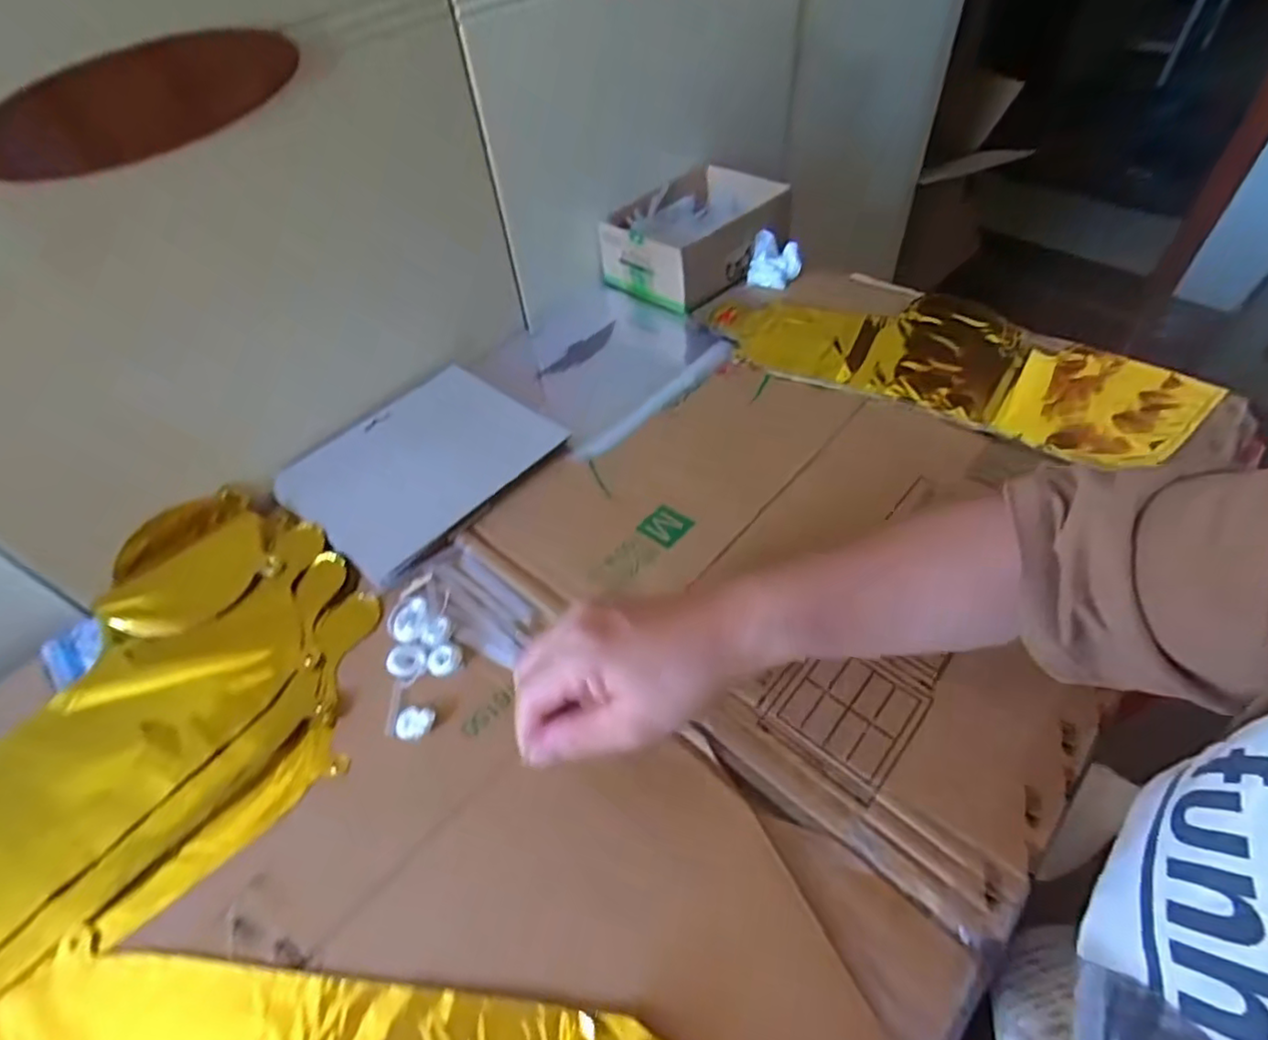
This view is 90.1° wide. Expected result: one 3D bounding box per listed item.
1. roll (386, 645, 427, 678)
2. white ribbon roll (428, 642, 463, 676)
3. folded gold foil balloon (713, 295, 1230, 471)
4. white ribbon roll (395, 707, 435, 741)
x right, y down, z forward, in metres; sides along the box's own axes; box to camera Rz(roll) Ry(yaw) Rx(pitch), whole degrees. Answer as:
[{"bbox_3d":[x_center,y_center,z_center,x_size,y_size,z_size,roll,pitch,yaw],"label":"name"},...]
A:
[{"bbox_3d":[-0.149,0.092,0.415,0.023,0.014,0.021,-2,51,2],"label":"roll"},{"bbox_3d":[-0.125,0.092,0.418,0.021,0.008,0.020,-2,51,2],"label":"white ribbon roll"},{"bbox_3d":[0.289,-0.151,0.602,0.415,0.024,0.183,21,55,19],"label":"folded gold foil balloon"},{"bbox_3d":[-0.136,0.126,0.392,0.024,0.008,0.020,11,53,12],"label":"white ribbon roll"}]

